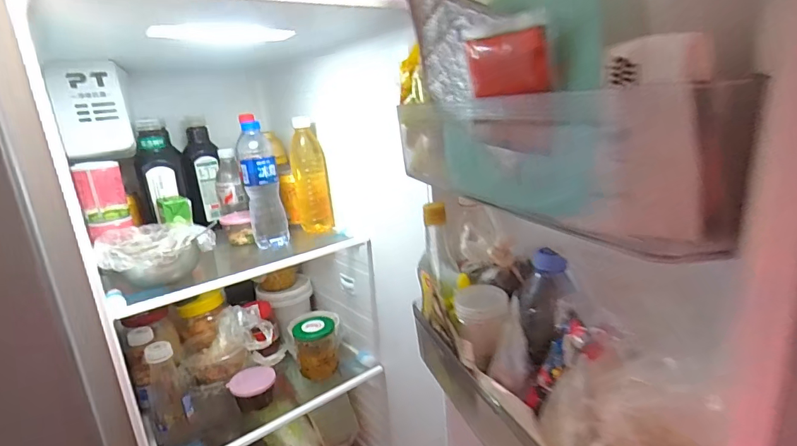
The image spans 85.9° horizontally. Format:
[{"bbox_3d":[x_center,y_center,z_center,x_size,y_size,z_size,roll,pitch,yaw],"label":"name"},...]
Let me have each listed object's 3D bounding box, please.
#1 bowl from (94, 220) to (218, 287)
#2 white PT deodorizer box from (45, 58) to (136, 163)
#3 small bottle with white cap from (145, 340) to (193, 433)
[{"bbox_3d":[-0.377,0.050,0.675,0.150,0.083,0.150,-16,16,-32],"label":"bowl"},{"bbox_3d":[-0.509,-0.185,0.720,0.106,0.149,0.085,-17,17,-35],"label":"white PT deodorizer box"},{"bbox_3d":[-0.407,0.283,0.749,0.061,0.154,0.053,-16,16,-32],"label":"small bottle with white cap"}]

